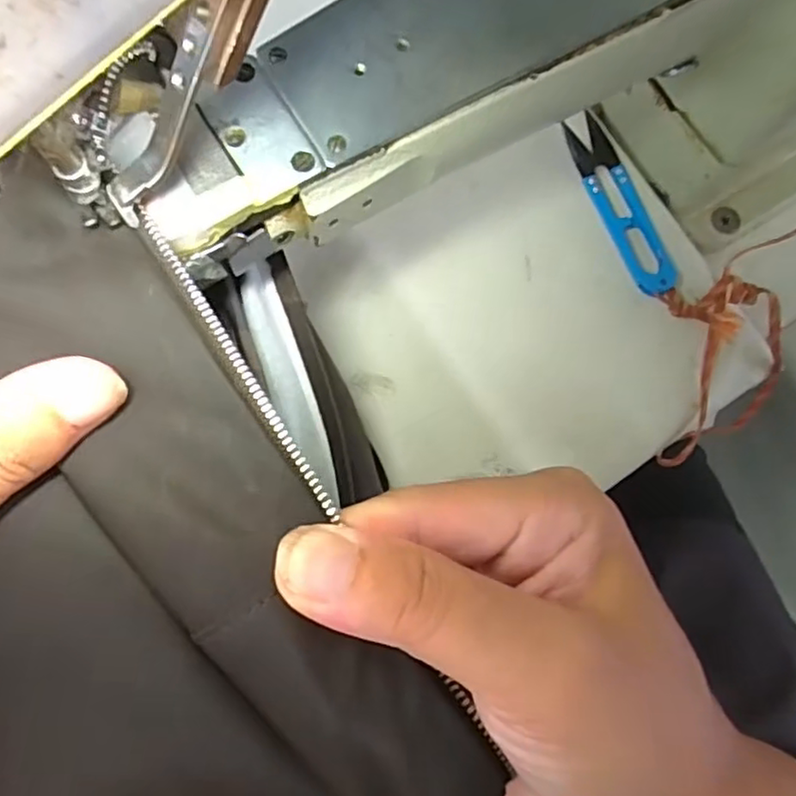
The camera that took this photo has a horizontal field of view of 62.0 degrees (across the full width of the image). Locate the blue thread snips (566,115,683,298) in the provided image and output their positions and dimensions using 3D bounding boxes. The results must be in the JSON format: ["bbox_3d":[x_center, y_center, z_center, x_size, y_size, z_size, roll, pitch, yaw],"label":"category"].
[{"bbox_3d":[0.110,-0.096,0.327,0.022,0.008,0.098,-23,80,-5],"label":"blue thread snips"}]

